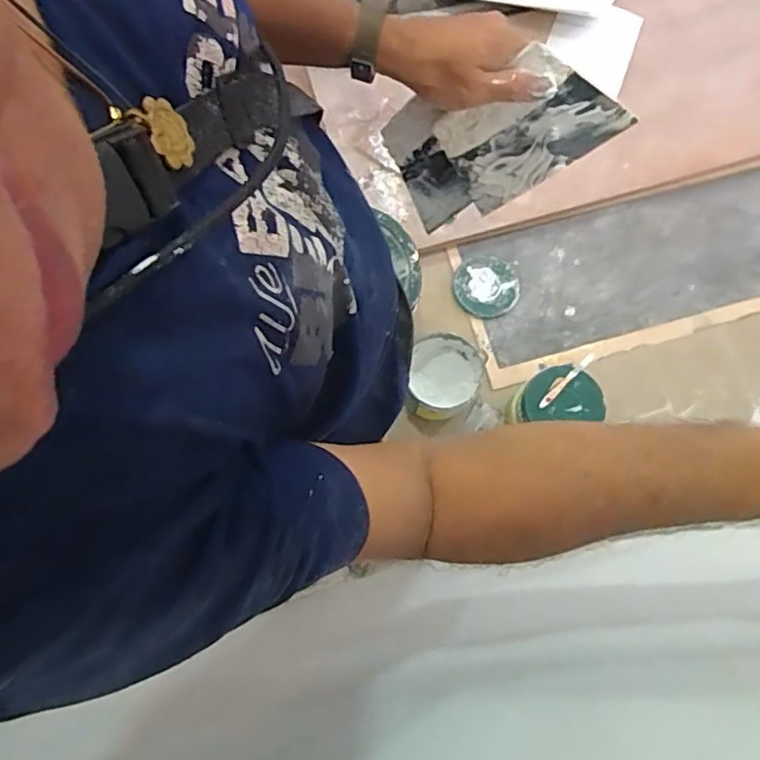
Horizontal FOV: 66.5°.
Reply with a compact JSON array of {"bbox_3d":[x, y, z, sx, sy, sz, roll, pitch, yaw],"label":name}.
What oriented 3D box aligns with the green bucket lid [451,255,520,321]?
[{"bbox_3d":[0.276,-0.244,1.502,0.166,0.017,0.161,0,78,0],"label":"green bucket lid"}]

